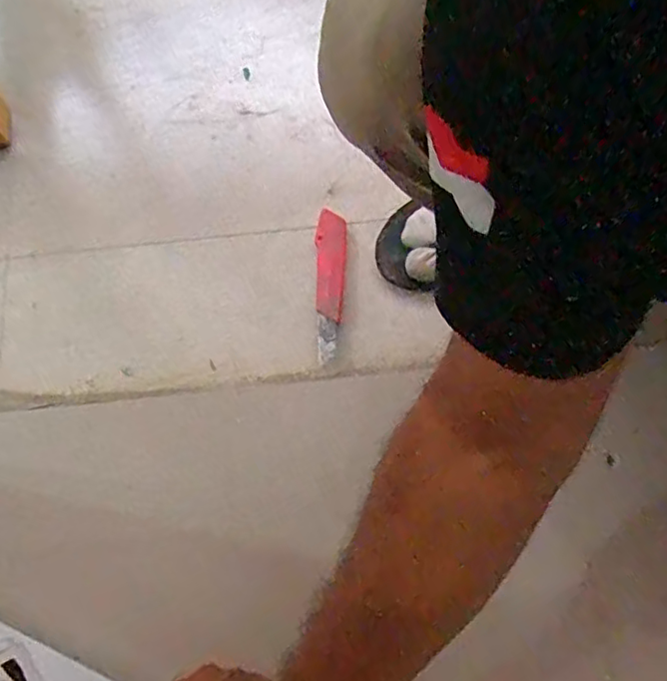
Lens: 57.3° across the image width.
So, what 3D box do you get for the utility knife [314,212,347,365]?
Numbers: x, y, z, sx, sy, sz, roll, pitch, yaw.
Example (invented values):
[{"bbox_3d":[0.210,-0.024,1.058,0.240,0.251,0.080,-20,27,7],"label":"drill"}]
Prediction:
[{"bbox_3d":[-0.002,-0.062,0.657,0.033,0.016,0.174,0,72,0],"label":"utility knife"}]

